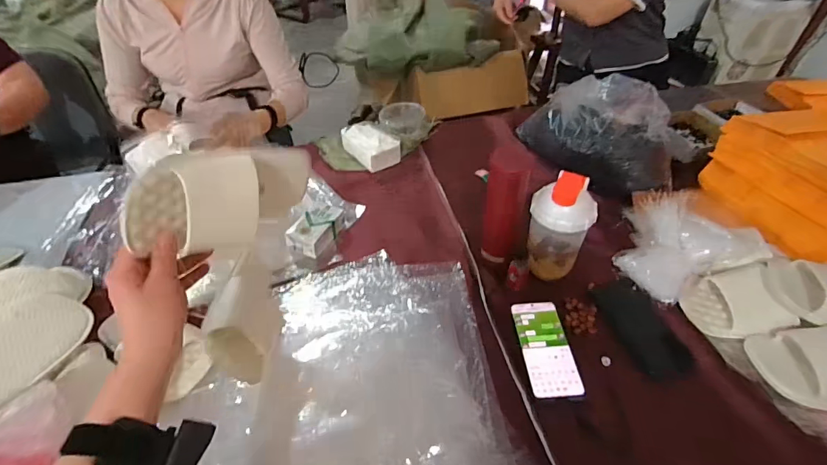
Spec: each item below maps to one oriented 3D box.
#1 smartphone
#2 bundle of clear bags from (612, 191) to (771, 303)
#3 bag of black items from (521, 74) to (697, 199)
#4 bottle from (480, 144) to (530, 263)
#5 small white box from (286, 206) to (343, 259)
[{"bbox_3d":[0.199,0.170,0.640,0.070,0.007,0.164,-1,43,0],"label":"smartphone"},{"bbox_3d":[0.462,0.026,0.755,0.199,0.079,0.234,-31,51,-28],"label":"bundle of clear bags"},{"bbox_3d":[0.440,-0.238,0.991,0.373,0.183,0.274,25,49,25],"label":"bag of black items"},{"bbox_3d":[0.148,-0.030,0.700,0.063,0.215,0.056,12,44,13],"label":"bottle"},{"bbox_3d":[-0.189,-0.010,0.821,0.072,0.041,0.119,18,46,19],"label":"small white box"}]

